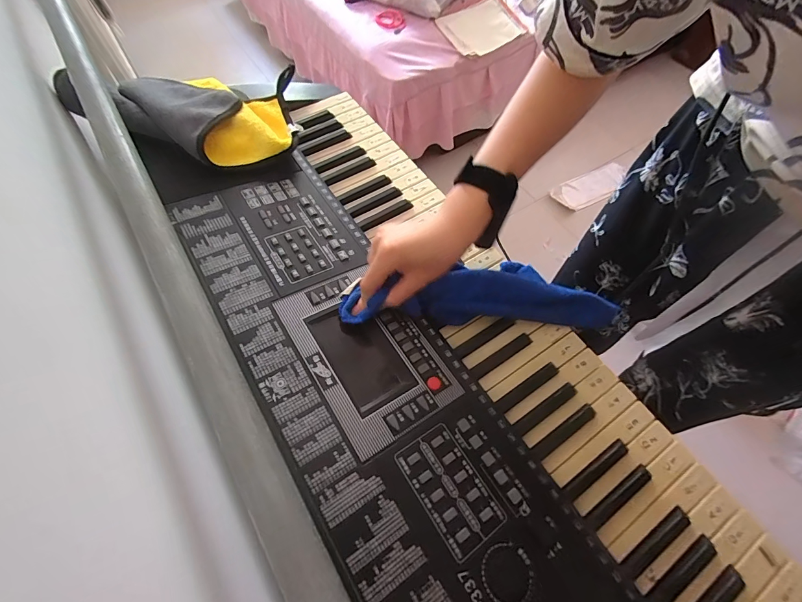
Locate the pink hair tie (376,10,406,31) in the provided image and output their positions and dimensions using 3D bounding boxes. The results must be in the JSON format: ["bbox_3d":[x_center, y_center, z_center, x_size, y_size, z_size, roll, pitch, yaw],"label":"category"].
[{"bbox_3d":[-0.036,-0.969,1.270,0.102,0.010,0.077,2,83,2],"label":"pink hair tie"}]

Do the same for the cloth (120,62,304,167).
[{"bbox_3d":[-0.235,-0.238,0.467,0.194,0.053,0.172,-12,63,-8],"label":"cloth"}]

